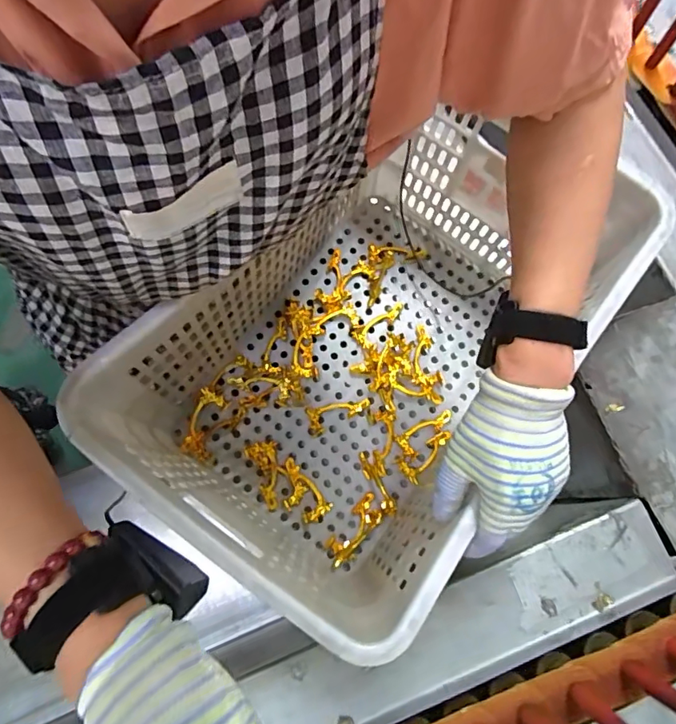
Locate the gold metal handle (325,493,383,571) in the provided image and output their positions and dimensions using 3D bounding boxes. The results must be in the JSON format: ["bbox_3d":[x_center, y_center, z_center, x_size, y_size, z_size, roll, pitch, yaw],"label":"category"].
[{"bbox_3d":[0.020,0.219,0.641,0.035,0.015,0.099,42,81,4],"label":"gold metal handle"}]

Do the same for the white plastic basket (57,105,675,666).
[{"bbox_3d":[0.044,-0.018,0.578,0.335,0.284,0.517,36,78,8],"label":"white plastic basket"}]

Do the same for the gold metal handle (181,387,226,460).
[{"bbox_3d":[-0.179,0.083,0.667,0.038,0.022,0.090,19,80,0],"label":"gold metal handle"}]

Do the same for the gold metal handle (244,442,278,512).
[{"bbox_3d":[-0.093,0.150,0.652,0.037,0.023,0.087,-16,81,-6],"label":"gold metal handle"}]

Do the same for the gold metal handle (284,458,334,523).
[{"bbox_3d":[-0.051,0.175,0.650,0.046,0.019,0.083,-41,85,-9],"label":"gold metal handle"}]

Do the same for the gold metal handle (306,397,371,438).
[{"bbox_3d":[0.001,0.075,0.686,0.088,0.010,0.039,-12,81,-5],"label":"gold metal handle"}]

